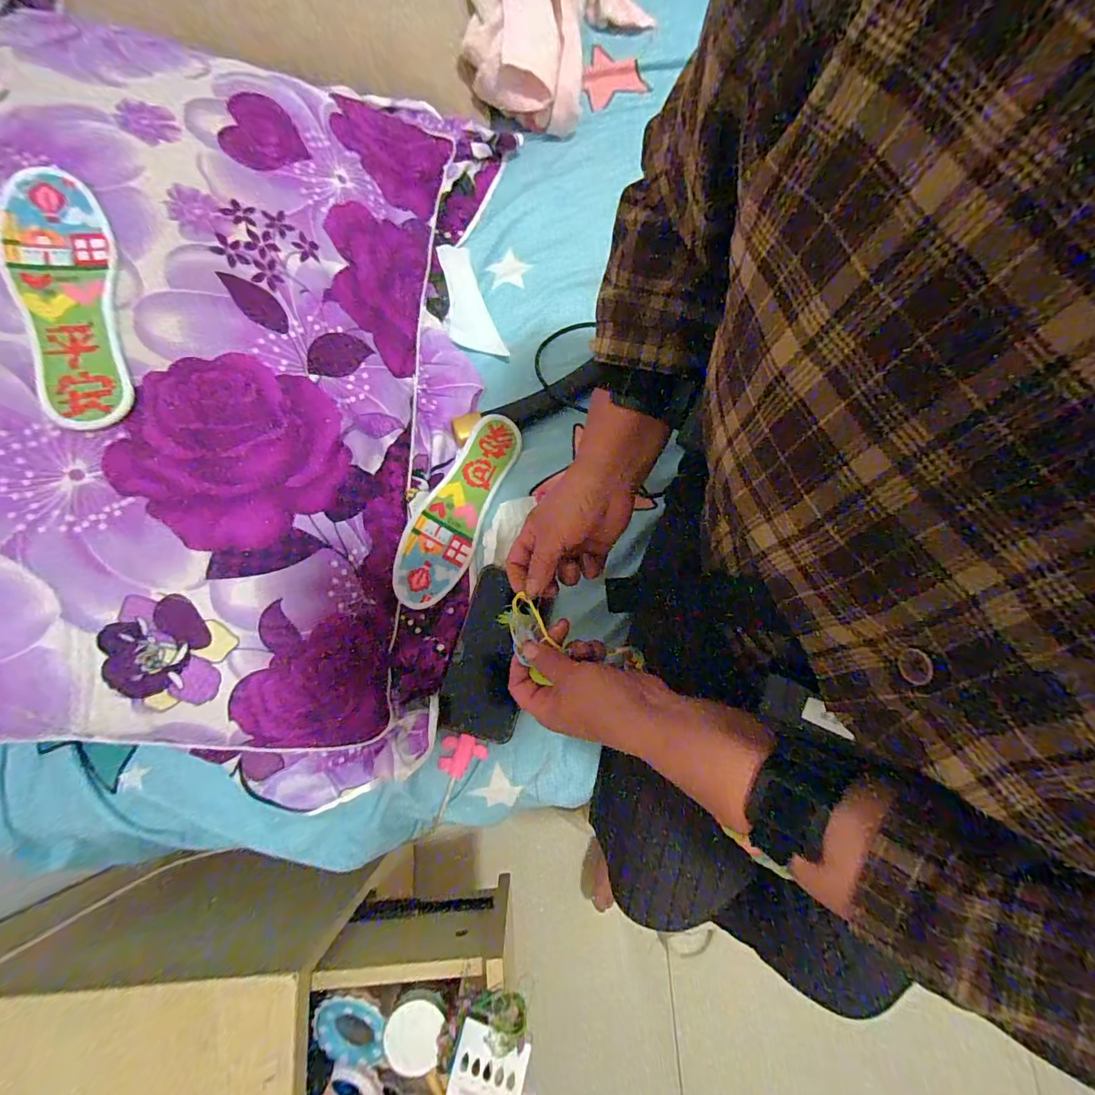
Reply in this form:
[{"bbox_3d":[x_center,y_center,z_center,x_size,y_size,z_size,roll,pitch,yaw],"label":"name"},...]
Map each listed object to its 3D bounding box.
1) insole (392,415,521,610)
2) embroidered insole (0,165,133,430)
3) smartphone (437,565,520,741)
[{"bbox_3d":[-0.090,-0.041,0.488,0.061,0.007,0.211,28,76,-15],"label":"insole"},{"bbox_3d":[-0.363,-0.190,0.361,0.062,0.005,0.210,-10,82,-24],"label":"embroidered insole"},{"bbox_3d":[-0.052,0.099,0.462,0.072,0.011,0.155,15,77,2],"label":"smartphone"}]

